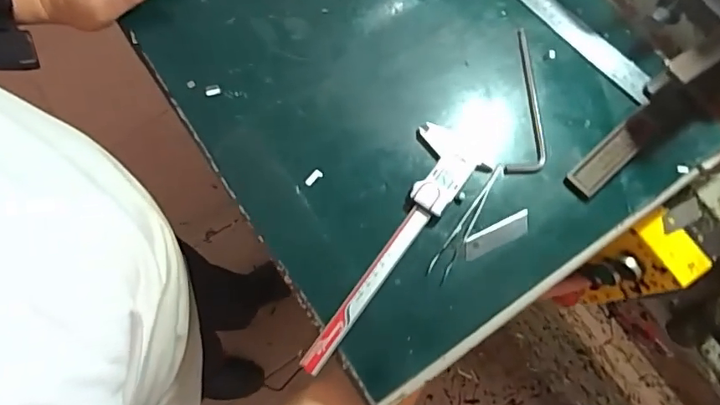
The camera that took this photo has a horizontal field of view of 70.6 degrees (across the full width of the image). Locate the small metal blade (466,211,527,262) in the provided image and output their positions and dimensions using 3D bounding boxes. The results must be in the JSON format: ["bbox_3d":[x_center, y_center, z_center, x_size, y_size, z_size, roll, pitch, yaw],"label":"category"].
[{"bbox_3d":[0.118,0.028,0.433,0.065,0.004,0.020,-26,76,-9],"label":"small metal blade"}]

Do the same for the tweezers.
[{"bbox_3d":[0.091,0.014,0.433,0.017,0.007,0.115,30,75,7],"label":"tweezers"}]

